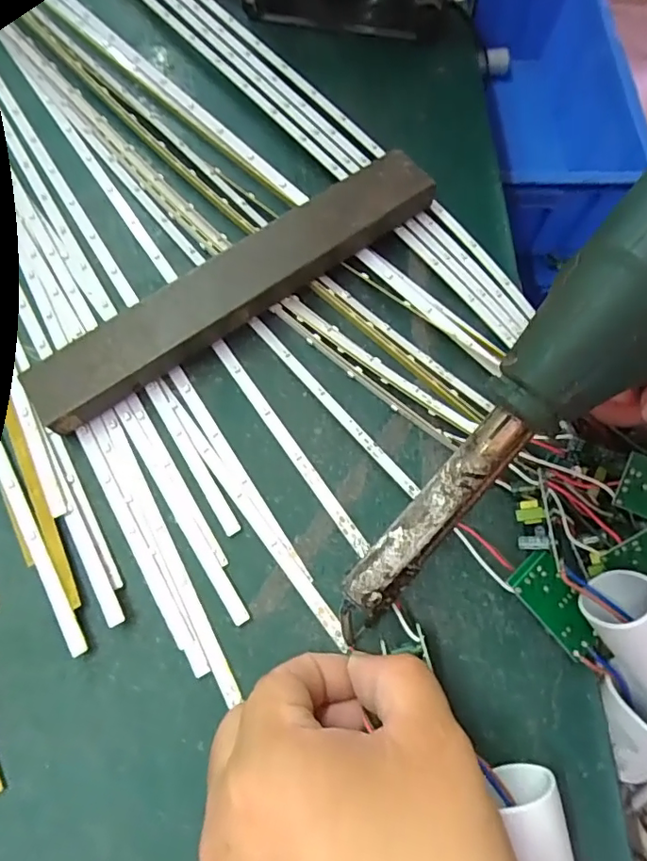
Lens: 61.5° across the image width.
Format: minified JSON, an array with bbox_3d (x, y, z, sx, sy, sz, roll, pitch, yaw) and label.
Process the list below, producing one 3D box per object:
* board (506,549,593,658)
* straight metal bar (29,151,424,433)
[{"bbox_3d":[0.087,0.067,0.206,0.019,0.016,0.036,-38,75,-13],"label":"board"},{"bbox_3d":[-0.037,-0.066,0.248,0.199,0.022,0.033,-35,74,-12],"label":"straight metal bar"}]

